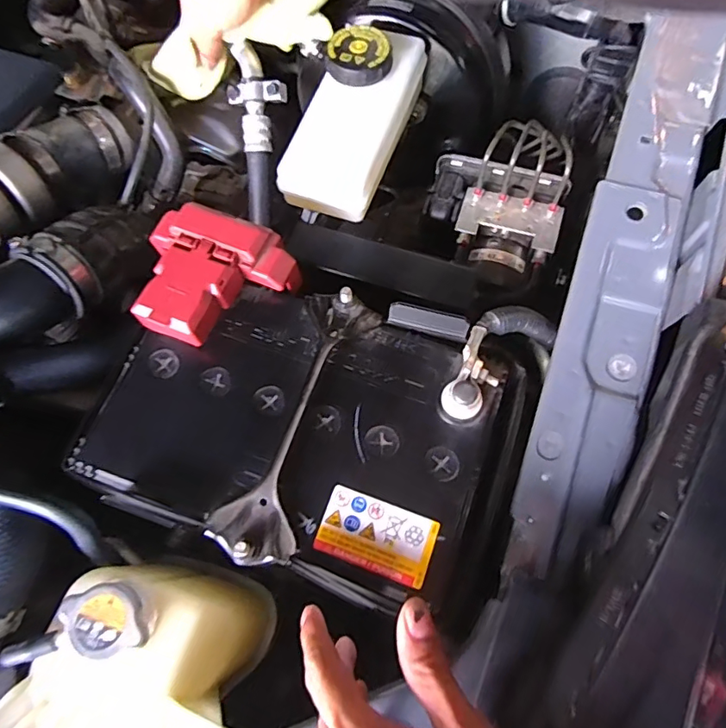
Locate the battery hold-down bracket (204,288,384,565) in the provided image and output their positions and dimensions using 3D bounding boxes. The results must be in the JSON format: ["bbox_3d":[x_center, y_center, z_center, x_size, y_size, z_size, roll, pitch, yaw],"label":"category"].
[{"bbox_3d":[-0.042,0.033,0.335,0.053,0.018,0.187,18,69,9],"label":"battery hold-down bracket"}]

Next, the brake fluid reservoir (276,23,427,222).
[{"bbox_3d":[-0.004,-0.213,0.429,0.080,0.064,0.178,19,69,9],"label":"brake fluid reservoir"}]

